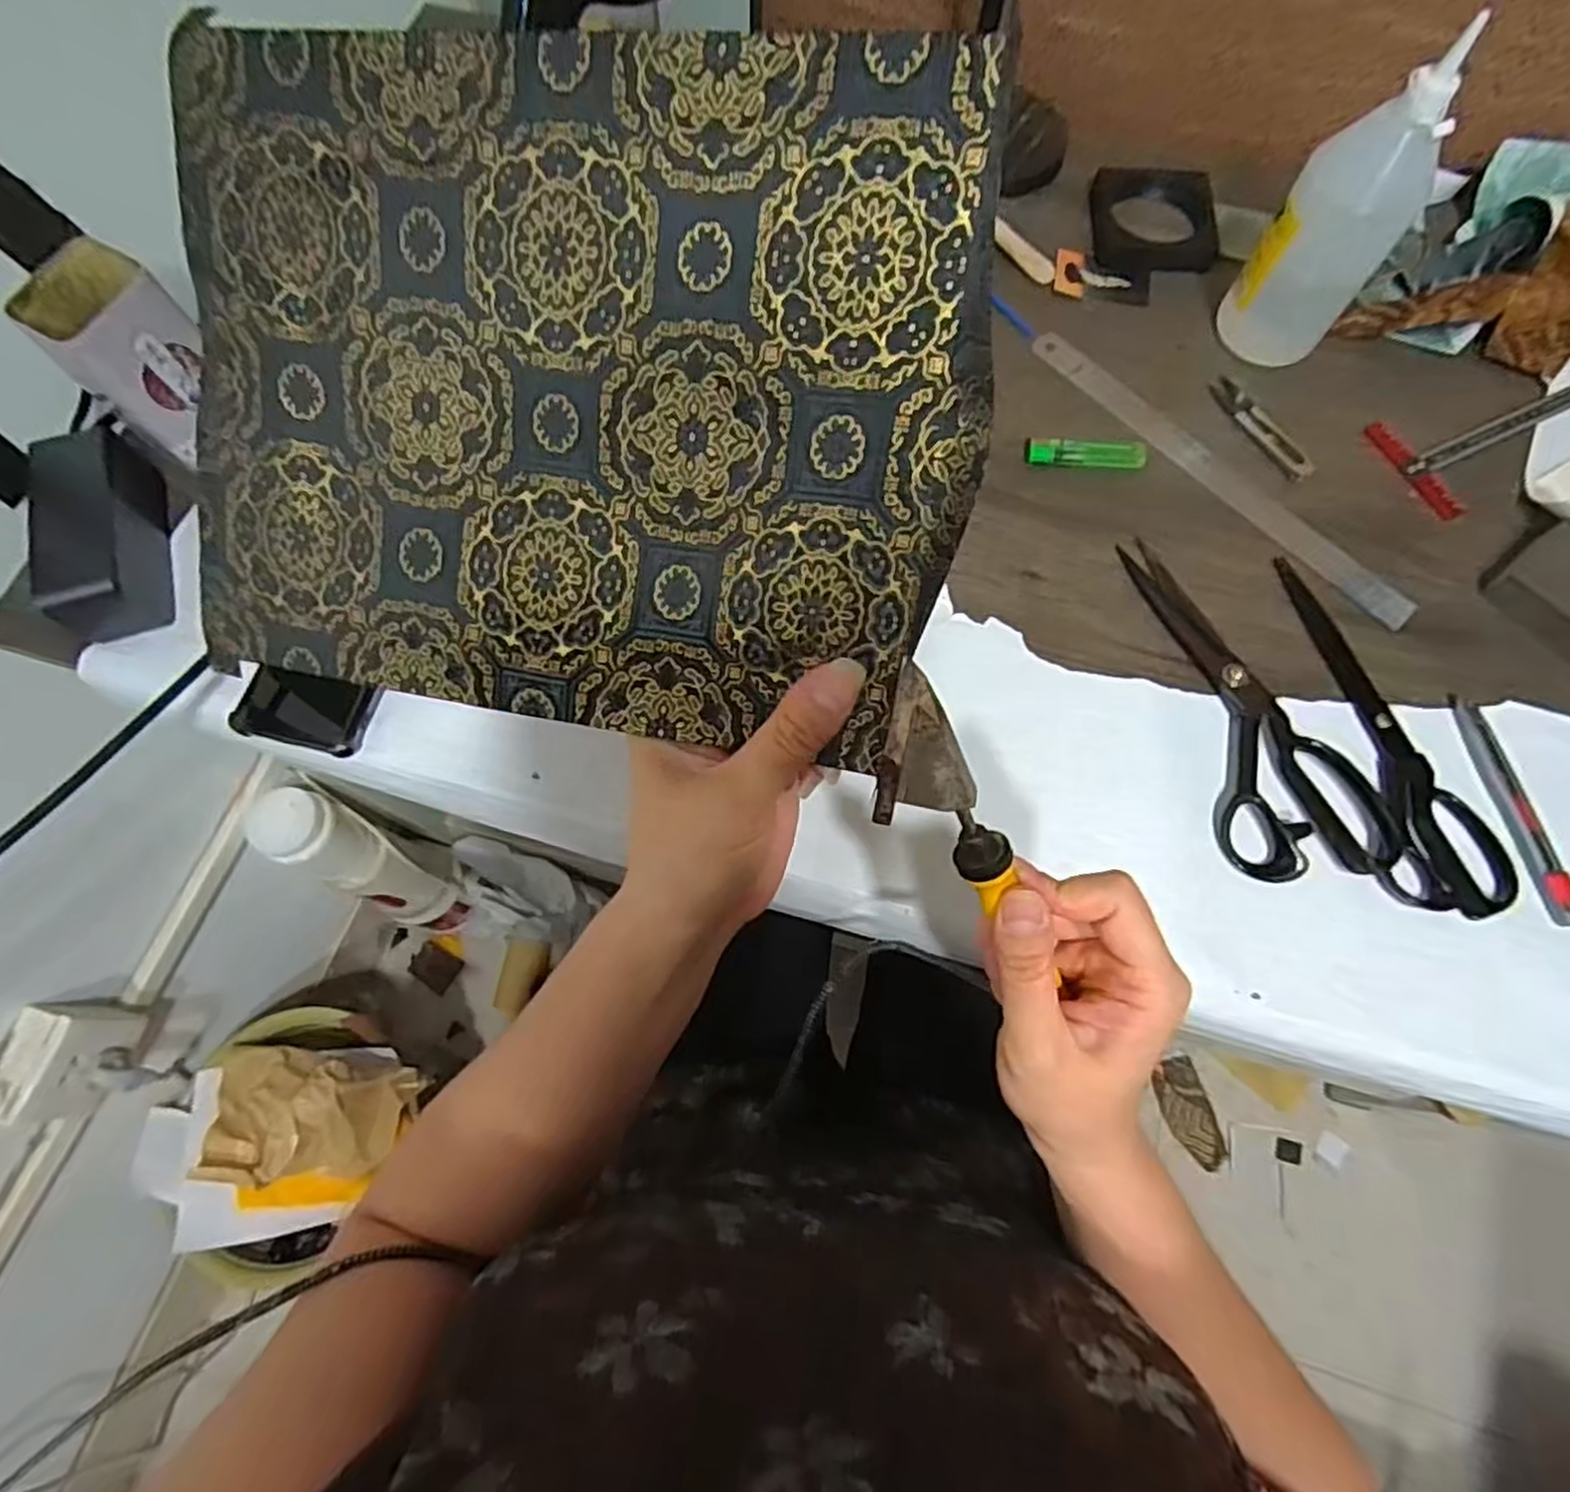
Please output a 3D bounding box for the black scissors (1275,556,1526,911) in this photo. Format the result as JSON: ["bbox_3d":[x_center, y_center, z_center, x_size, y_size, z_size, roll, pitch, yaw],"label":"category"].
[{"bbox_3d":[0.378,-0.016,0.486,0.072,0.011,0.242,-7,71,-3],"label":"black scissors"}]

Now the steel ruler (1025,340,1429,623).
[{"bbox_3d":[0.307,-0.198,0.557,0.031,0.007,0.321,-38,74,-17],"label":"steel ruler"}]

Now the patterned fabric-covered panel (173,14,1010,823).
[{"bbox_3d":[-0.076,-0.106,0.248,0.265,0.010,0.199,13,110,9],"label":"patterned fabric-covered panel"}]

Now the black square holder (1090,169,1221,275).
[{"bbox_3d":[0.296,-0.422,0.619,0.093,0.025,0.091,2,71,0],"label":"black square holder"}]

